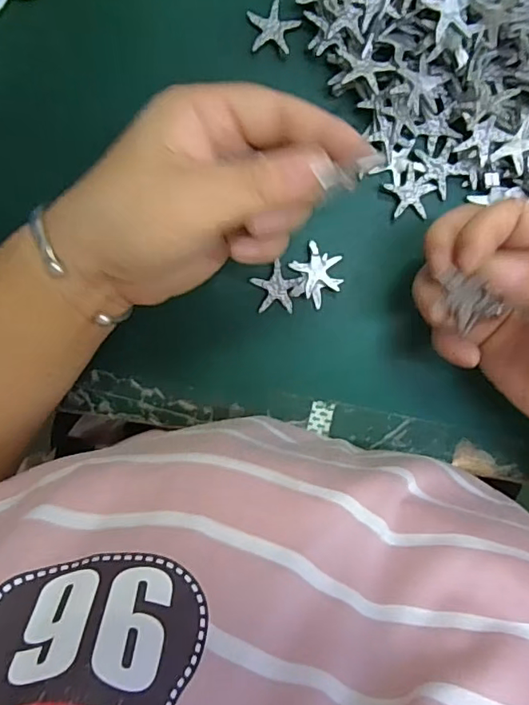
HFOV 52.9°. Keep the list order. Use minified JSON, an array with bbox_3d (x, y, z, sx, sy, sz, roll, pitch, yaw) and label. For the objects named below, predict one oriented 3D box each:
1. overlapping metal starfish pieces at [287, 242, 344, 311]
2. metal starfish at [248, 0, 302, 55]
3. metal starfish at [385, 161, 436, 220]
[{"bbox_3d":[0.028,-0.042,0.292,0.028,0.005,0.030,27,93,-6],"label":"overlapping metal starfish pieces"},{"bbox_3d":[0.005,-0.170,0.278,0.026,0.004,0.027,0,96,-4],"label":"metal starfish"},{"bbox_3d":[0.080,-0.086,0.291,0.027,0.004,0.025,0,96,-4],"label":"metal starfish"}]

